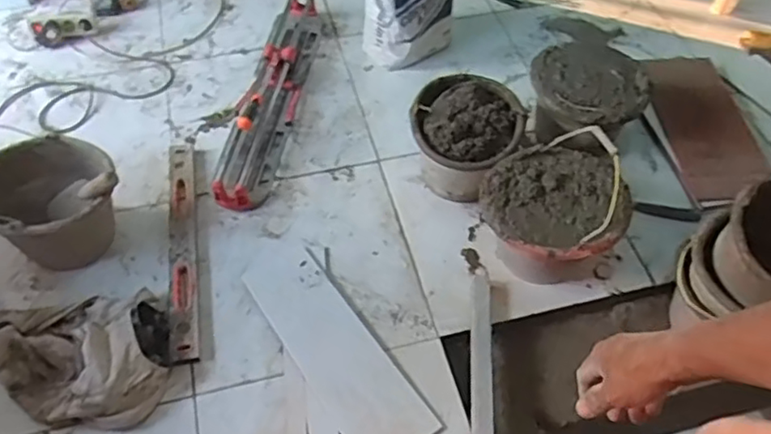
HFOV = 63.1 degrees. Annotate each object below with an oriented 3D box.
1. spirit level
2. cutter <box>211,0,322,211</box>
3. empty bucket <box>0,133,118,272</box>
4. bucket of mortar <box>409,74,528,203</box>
[{"bbox_3d":[-0.453,0.052,1.414,0.060,0.030,0.590,-9,52,-7],"label":"spirit level"},{"bbox_3d":[-0.302,-0.373,1.688,0.153,0.118,0.831,6,52,4],"label":"cutter"},{"bbox_3d":[-0.699,-0.010,1.344,0.258,0.243,0.241,1,54,-1],"label":"empty bucket"},{"bbox_3d":[0.182,-0.166,1.464,0.238,0.229,0.257,1,54,-1],"label":"bucket of mortar"}]

